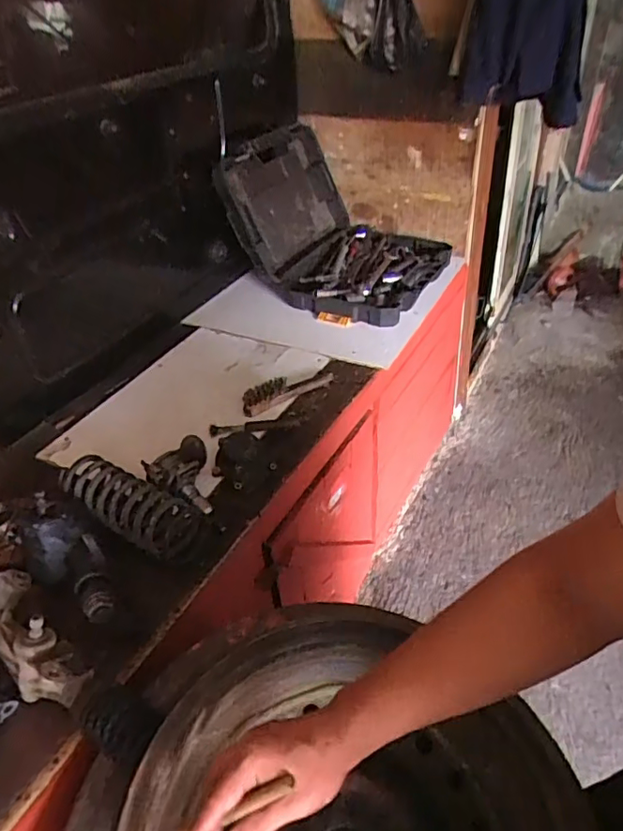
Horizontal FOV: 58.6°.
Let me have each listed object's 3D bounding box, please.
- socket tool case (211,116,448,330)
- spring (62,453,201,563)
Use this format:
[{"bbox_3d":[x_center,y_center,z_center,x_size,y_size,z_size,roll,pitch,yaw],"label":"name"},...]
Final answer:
[{"bbox_3d":[0.090,-0.492,1.467,0.489,0.391,0.456,17,42,26],"label":"socket tool case"},{"bbox_3d":[-0.297,0.140,0.891,0.263,0.086,0.093,20,44,29],"label":"spring"}]

